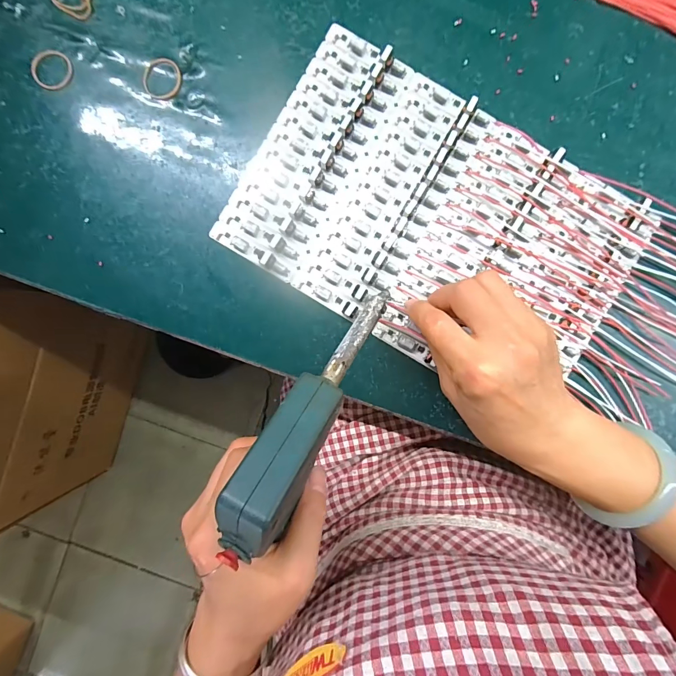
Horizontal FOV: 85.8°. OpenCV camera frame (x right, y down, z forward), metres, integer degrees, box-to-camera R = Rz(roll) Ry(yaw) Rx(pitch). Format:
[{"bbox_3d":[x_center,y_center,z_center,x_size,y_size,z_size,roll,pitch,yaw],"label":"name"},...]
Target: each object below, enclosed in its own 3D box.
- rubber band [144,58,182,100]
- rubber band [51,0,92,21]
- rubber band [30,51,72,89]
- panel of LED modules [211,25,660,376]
[{"bbox_3d":[-0.138,-0.203,0.285,0.028,0.006,0.032,27,92,1],"label":"rubber band"},{"bbox_3d":[-0.210,-0.272,0.287,0.037,0.004,0.030,27,92,1],"label":"rubber band"},{"bbox_3d":[-0.227,-0.213,0.289,0.030,0.005,0.030,0,91,1],"label":"rubber band"},{"bbox_3d":[0.073,-0.088,0.281,0.292,0.014,0.186,30,92,1],"label":"panel of LED modules"}]

